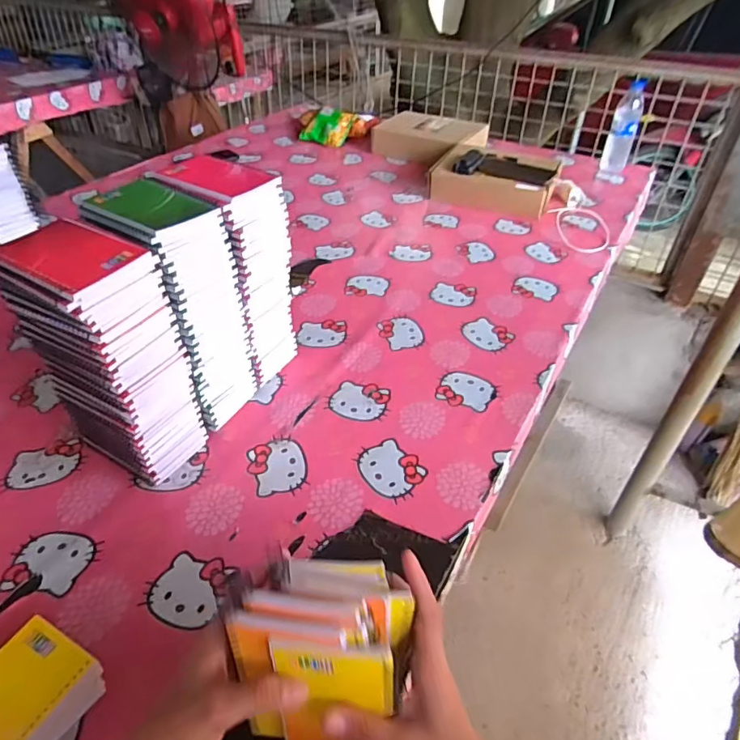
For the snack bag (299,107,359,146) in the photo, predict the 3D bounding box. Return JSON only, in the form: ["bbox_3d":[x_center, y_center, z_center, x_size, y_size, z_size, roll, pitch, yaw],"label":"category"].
[{"bbox_3d":[-0.128,-0.729,1.527,0.174,0.075,0.095,15,43,16],"label":"snack bag"}]

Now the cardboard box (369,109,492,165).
[{"bbox_3d":[0.171,-0.673,1.466,0.304,0.078,0.202,20,45,21],"label":"cardboard box"}]

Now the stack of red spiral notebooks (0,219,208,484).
[{"bbox_3d":[-0.278,-0.005,0.565,0.130,0.286,0.101,22,46,23],"label":"stack of red spiral notebooks"}]

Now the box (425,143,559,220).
[{"bbox_3d":[0.302,-0.450,1.206,0.286,0.086,0.179,17,44,18],"label":"box"}]

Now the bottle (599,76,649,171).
[{"bbox_3d":[0.650,-0.618,1.306,0.068,0.201,0.060,19,44,20],"label":"bottle"}]

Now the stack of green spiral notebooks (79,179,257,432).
[{"bbox_3d":[-0.235,-0.065,0.632,0.123,0.288,0.110,22,45,23],"label":"stack of green spiral notebooks"}]

